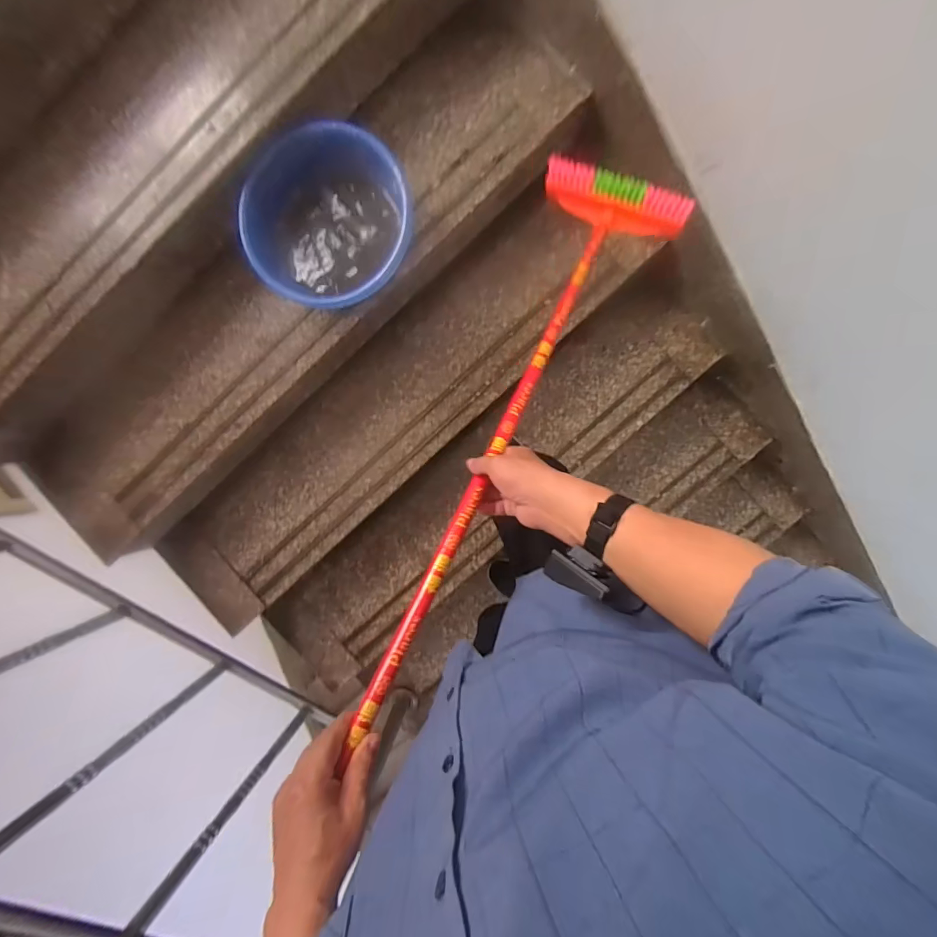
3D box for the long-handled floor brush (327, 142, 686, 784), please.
[{"bbox_3d":[0.067,-0.092,0.596,0.218,0.047,0.879,25,72,3],"label":"long-handled floor brush"}]

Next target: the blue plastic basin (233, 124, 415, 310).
[{"bbox_3d":[-0.258,-0.460,0.842,0.272,0.119,0.298,0,93,5],"label":"blue plastic basin"}]

